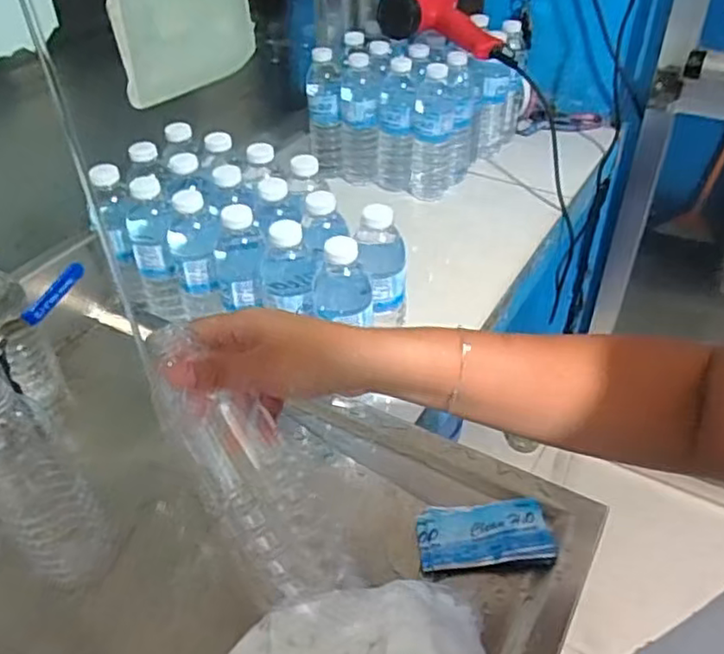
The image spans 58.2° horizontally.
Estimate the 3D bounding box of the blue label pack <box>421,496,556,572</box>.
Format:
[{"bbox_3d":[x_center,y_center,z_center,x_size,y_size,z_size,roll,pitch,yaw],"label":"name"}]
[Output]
[{"bbox_3d":[0.103,0.175,0.553,0.110,0.017,0.062,-2,41,0],"label":"blue label pack"}]

